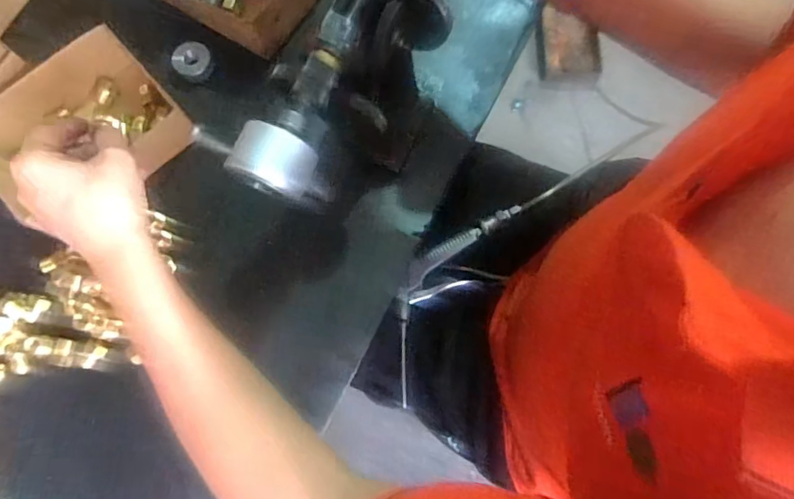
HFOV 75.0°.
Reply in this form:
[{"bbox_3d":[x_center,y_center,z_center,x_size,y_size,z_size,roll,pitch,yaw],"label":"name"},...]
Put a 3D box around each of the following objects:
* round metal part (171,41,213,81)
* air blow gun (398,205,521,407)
[{"bbox_3d":[-0.195,-0.183,0.497,0.035,0.008,0.036,16,73,-27],"label":"round metal part"},{"bbox_3d":[0.048,0.041,0.573,0.072,0.031,0.241,34,79,7],"label":"air blow gun"}]

